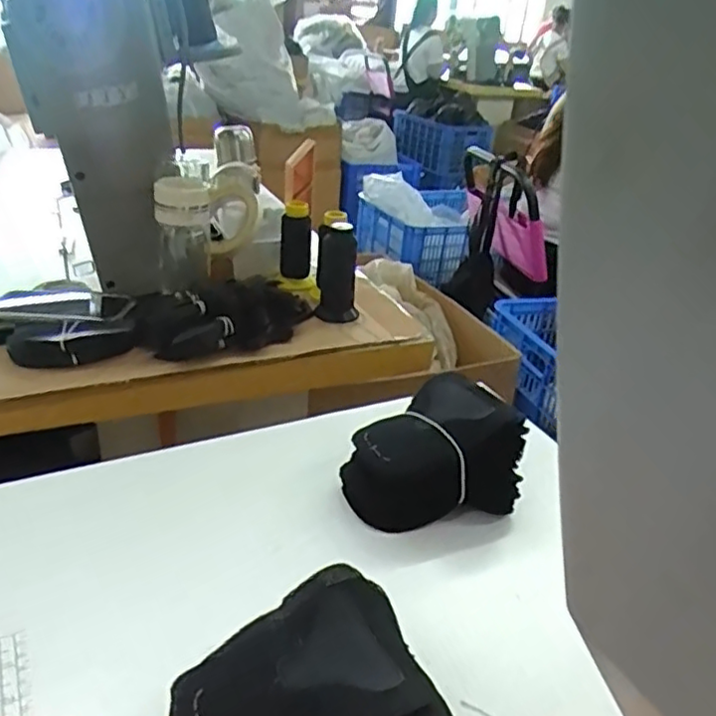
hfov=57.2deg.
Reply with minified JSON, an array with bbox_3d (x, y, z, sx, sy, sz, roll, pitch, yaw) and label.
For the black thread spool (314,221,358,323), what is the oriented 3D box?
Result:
[{"bbox_3d":[-0.026,-0.116,0.882,0.057,0.124,0.052,3,28,-5],"label":"black thread spool"}]

